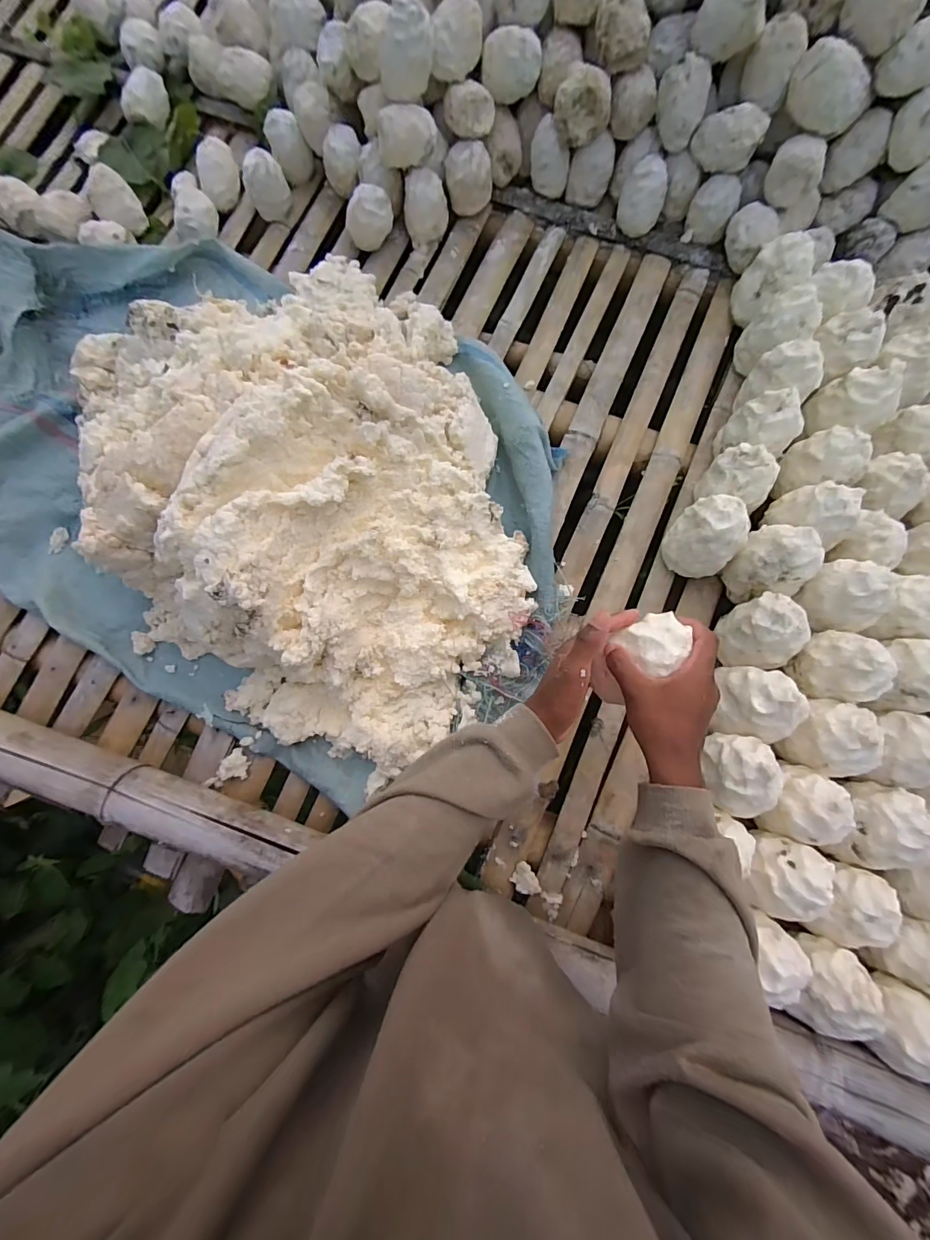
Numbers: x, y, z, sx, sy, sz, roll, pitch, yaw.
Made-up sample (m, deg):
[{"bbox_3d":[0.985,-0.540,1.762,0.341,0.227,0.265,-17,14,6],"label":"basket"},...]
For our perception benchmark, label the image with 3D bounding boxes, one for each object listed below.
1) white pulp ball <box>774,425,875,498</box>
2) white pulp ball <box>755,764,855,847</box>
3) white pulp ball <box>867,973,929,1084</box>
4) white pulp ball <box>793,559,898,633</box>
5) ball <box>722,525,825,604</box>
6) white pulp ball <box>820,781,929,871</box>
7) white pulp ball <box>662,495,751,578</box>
[{"bbox_3d":[0.474,-0.206,0.589,0.067,0.082,0.071,0,79,-1],"label":"white pulp ball"},{"bbox_3d":[0.390,0.209,0.501,0.068,0.063,0.080,4,79,0],"label":"white pulp ball"},{"bbox_3d":[0.470,0.434,0.458,0.069,0.070,0.079,35,81,6],"label":"white pulp ball"},{"bbox_3d":[0.473,-0.033,0.536,0.081,0.075,0.084,0,79,-1],"label":"white pulp ball"},{"bbox_3d":[0.386,-0.072,0.563,0.072,0.093,0.086,-26,80,-5],"label":"ball"},{"bbox_3d":[0.469,0.234,0.498,0.072,0.067,0.093,4,79,0],"label":"white pulp ball"},{"bbox_3d":[0.310,-0.105,0.579,0.071,0.094,0.078,0,79,-1],"label":"white pulp ball"}]

